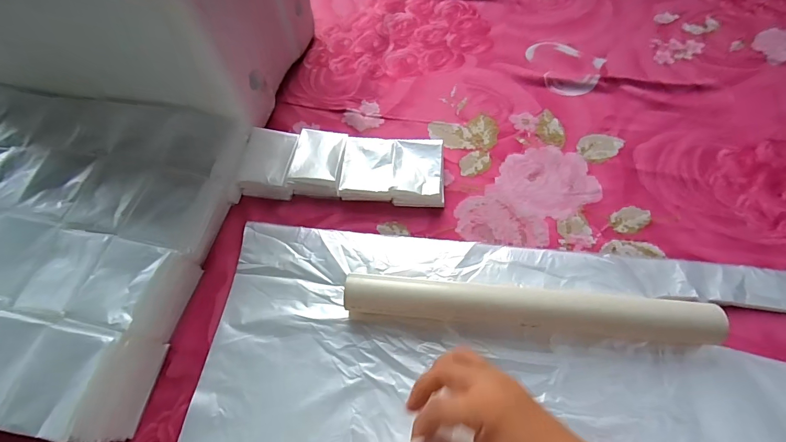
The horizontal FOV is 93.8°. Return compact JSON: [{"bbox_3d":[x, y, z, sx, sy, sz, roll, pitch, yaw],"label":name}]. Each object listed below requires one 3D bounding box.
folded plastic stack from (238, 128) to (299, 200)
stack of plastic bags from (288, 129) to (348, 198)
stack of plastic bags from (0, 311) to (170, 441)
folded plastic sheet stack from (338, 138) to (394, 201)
[{"bbox_3d":[-0.163,-0.078,0.495,0.068,0.029,0.095,3,61,5],"label":"folded plastic stack"},{"bbox_3d":[-0.096,-0.077,0.488,0.065,0.029,0.090,5,61,7],"label":"stack of plastic bags"},{"bbox_3d":[-0.321,0.150,0.356,0.146,0.072,0.094,8,62,8],"label":"stack of plastic bags"},{"bbox_3d":[-0.031,-0.066,0.481,0.063,0.026,0.089,3,61,5],"label":"folded plastic sheet stack"}]

